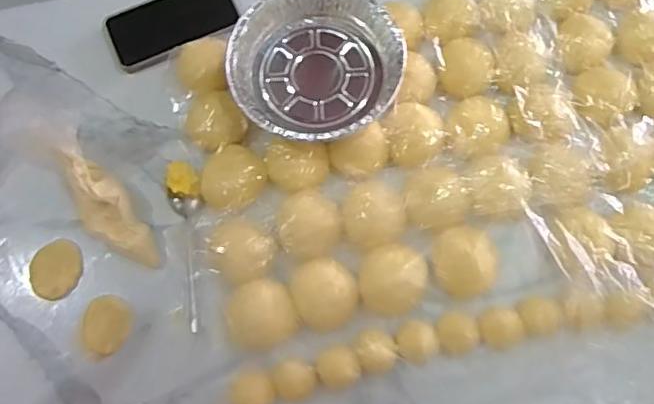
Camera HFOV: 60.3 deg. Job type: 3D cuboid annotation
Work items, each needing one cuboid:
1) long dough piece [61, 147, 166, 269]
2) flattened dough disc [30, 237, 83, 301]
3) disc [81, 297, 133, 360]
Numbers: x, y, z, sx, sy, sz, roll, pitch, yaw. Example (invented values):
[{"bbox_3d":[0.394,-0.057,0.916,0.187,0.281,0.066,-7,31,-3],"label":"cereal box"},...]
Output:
[{"bbox_3d":[-0.223,0.011,0.573,0.052,0.026,0.143,-39,91,-10],"label":"long dough piece"},{"bbox_3d":[-0.276,0.069,0.574,0.050,0.009,0.062,6,72,4],"label":"flattened dough disc"},{"bbox_3d":[-0.221,0.124,0.562,0.045,0.006,0.060,12,73,3],"label":"disc"}]

